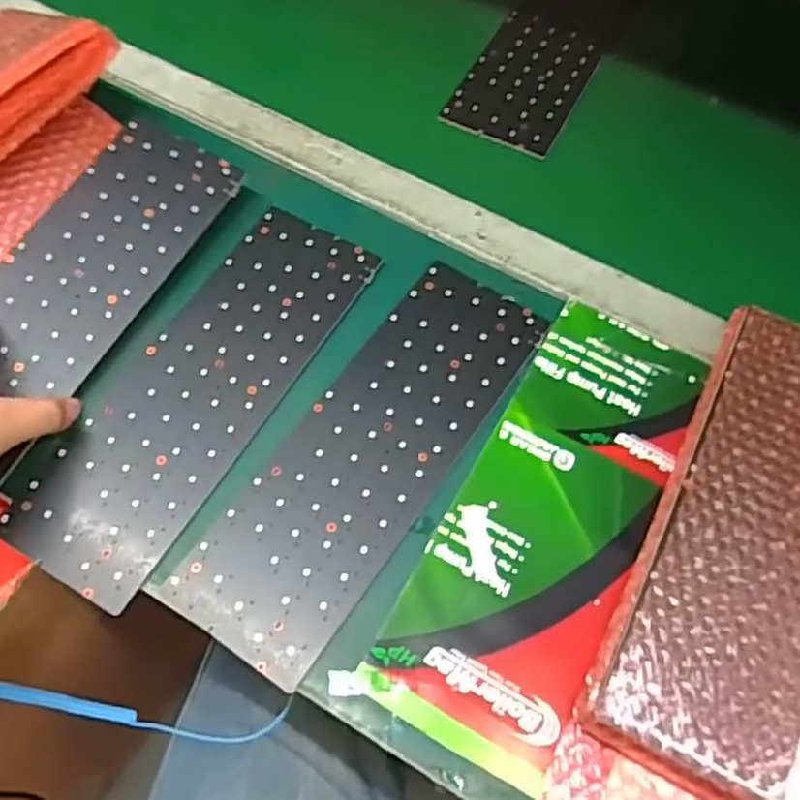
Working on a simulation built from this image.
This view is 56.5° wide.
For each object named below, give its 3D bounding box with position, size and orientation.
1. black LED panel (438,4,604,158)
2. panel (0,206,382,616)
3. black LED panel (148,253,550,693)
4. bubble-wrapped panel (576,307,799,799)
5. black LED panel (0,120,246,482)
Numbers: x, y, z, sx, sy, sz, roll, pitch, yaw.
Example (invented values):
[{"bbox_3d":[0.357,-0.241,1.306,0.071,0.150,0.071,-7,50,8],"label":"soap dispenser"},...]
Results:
[{"bbox_3d":[0.108,-0.270,0.624,0.093,0.006,0.154,25,64,11],"label":"black LED panel"},{"bbox_3d":[-0.123,-0.011,0.469,0.096,0.006,0.274,28,64,12],"label":"panel"},{"bbox_3d":[-0.016,0.028,0.453,0.099,0.005,0.278,33,65,14],"label":"black LED panel"},{"bbox_3d":[0.199,0.073,0.422,0.102,0.031,0.282,26,64,11],"label":"bubble-wrapped panel"},{"bbox_3d":[-0.211,-0.069,0.481,0.096,0.013,0.270,23,68,9],"label":"black LED panel"}]

